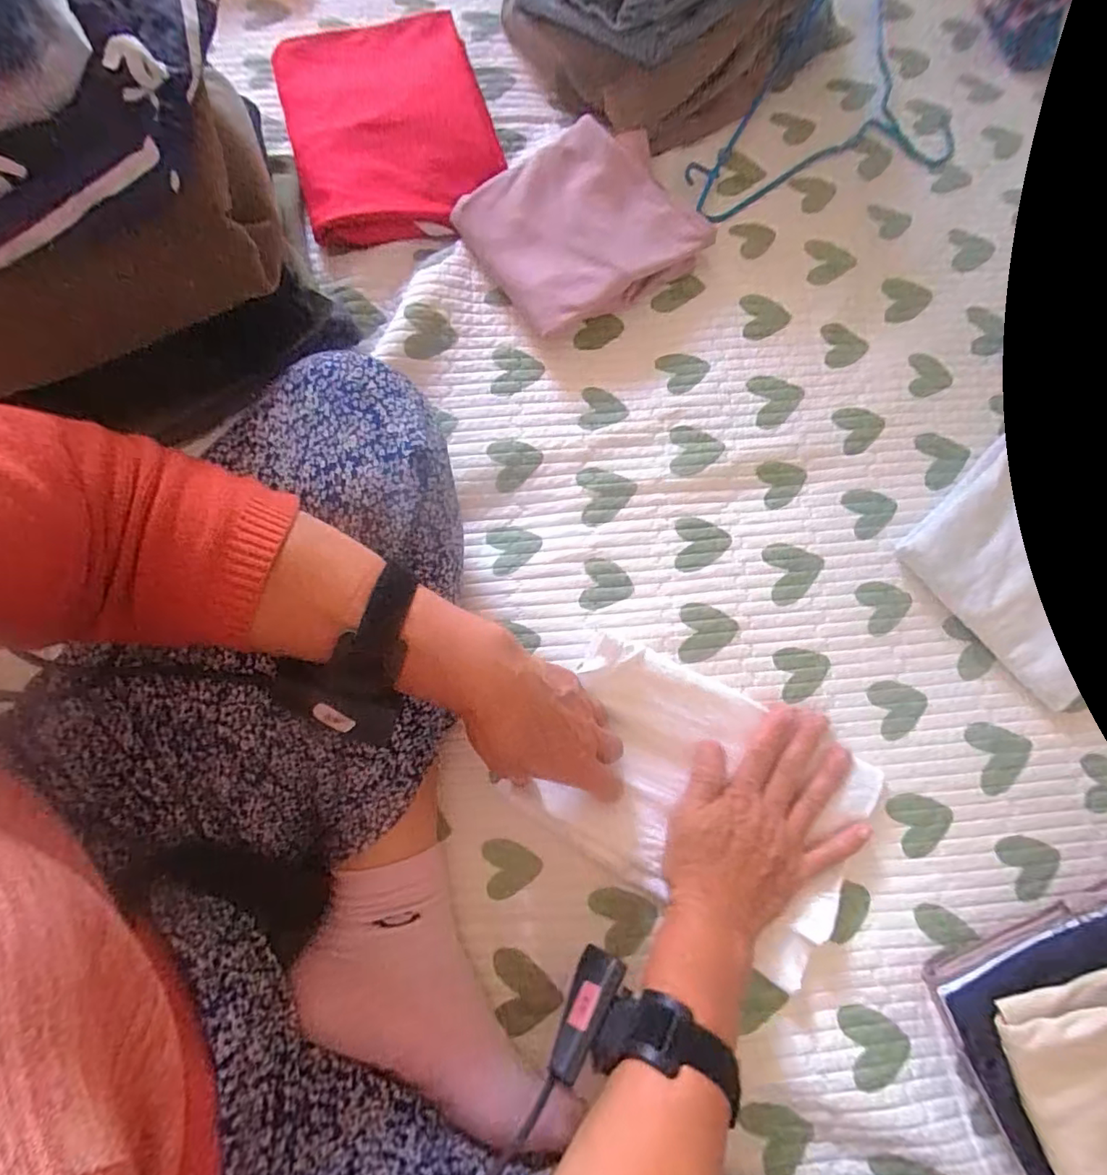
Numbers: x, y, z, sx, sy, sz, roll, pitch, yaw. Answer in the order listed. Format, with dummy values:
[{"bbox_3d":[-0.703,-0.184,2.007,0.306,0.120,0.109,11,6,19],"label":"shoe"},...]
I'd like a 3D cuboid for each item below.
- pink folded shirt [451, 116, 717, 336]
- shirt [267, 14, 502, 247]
[{"bbox_3d":[0.030,-0.331,0.503,0.198,0.046,0.160,-31,80,-8],"label":"pink folded shirt"},{"bbox_3d":[-0.155,-0.438,0.525,0.185,0.037,0.236,-16,78,-5],"label":"shirt"}]

